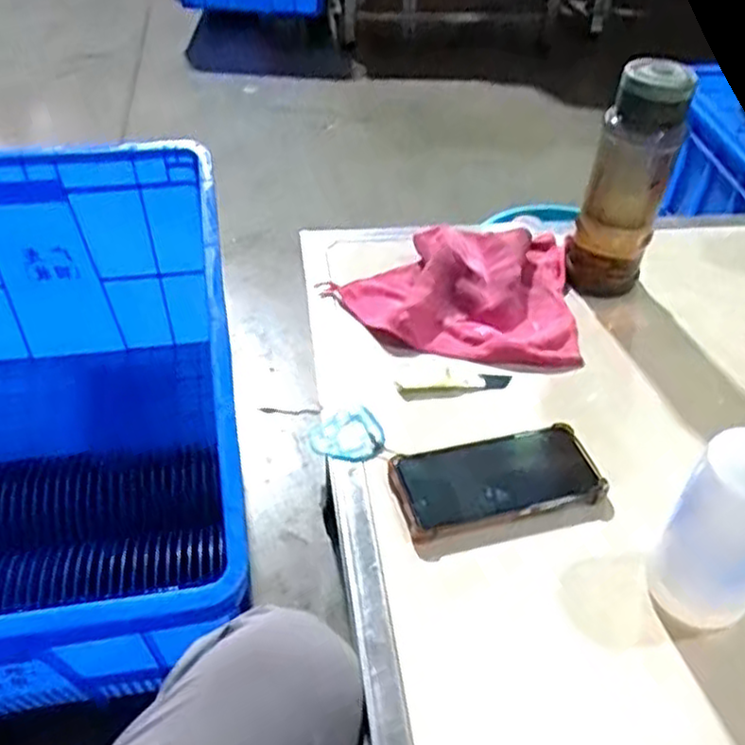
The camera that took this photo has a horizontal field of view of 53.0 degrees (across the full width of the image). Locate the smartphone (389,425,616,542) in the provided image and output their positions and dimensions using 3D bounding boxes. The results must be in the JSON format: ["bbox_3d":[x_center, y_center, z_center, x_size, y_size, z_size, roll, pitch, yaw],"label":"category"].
[{"bbox_3d":[0.098,0.085,0.594,0.160,0.014,0.075,-9,44,-13],"label":"smartphone"}]

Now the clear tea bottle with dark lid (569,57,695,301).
[{"bbox_3d":[0.251,-0.180,0.743,0.072,0.244,0.072,16,44,14],"label":"clear tea bottle with dark lid"}]

